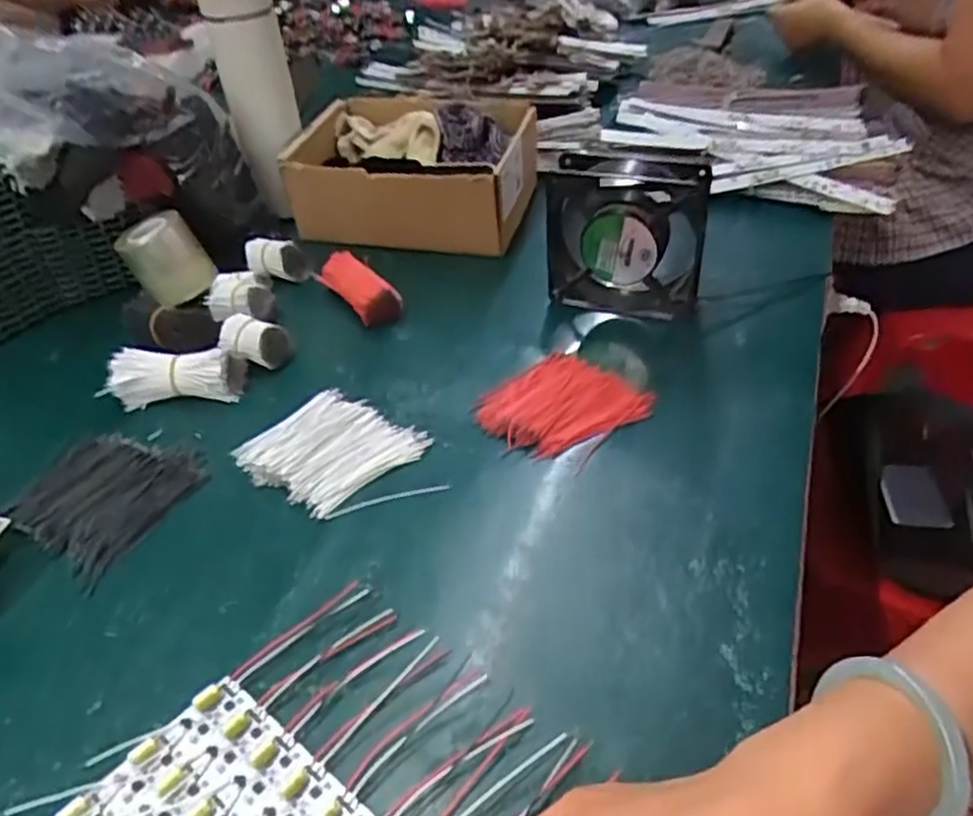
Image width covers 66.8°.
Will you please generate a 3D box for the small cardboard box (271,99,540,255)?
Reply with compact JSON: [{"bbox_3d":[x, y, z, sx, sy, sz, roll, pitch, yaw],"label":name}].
[{"bbox_3d":[-0.074,-0.239,0.745,0.223,0.085,0.185,4,40,10],"label":"small cardboard box"}]

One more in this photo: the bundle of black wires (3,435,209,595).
[{"bbox_3d":[-0.252,0.055,0.486,0.099,0.015,0.103,15,43,22],"label":"bundle of black wires"}]

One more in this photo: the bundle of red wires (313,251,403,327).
[{"bbox_3d":[-0.110,-0.104,0.640,0.033,0.029,0.089,-30,46,-28],"label":"bundle of red wires"}]

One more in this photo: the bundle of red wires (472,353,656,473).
[{"bbox_3d":[0.054,-0.003,0.523,0.096,0.013,0.091,-33,48,-30],"label":"bundle of red wires"}]

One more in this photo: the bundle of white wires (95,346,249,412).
[{"bbox_3d":[-0.235,-0.025,0.559,0.097,0.034,0.034,-6,40,-2],"label":"bundle of white wires"}]

